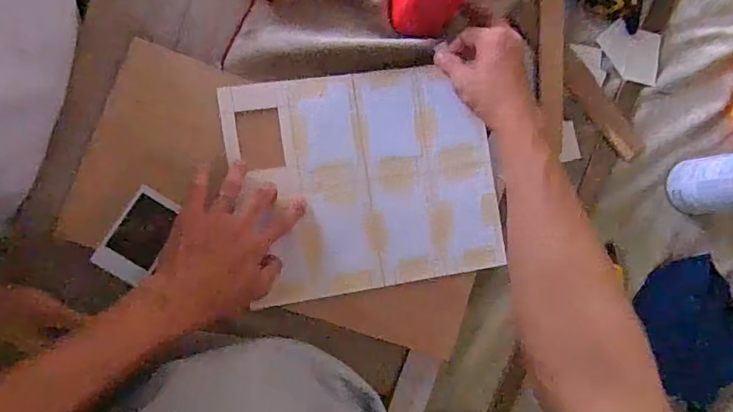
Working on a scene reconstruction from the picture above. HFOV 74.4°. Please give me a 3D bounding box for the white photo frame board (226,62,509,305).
[{"bbox_3d":[0.003,-0.026,0.501,0.262,0.011,0.220,-9,90,-9],"label":"white photo frame board"}]

